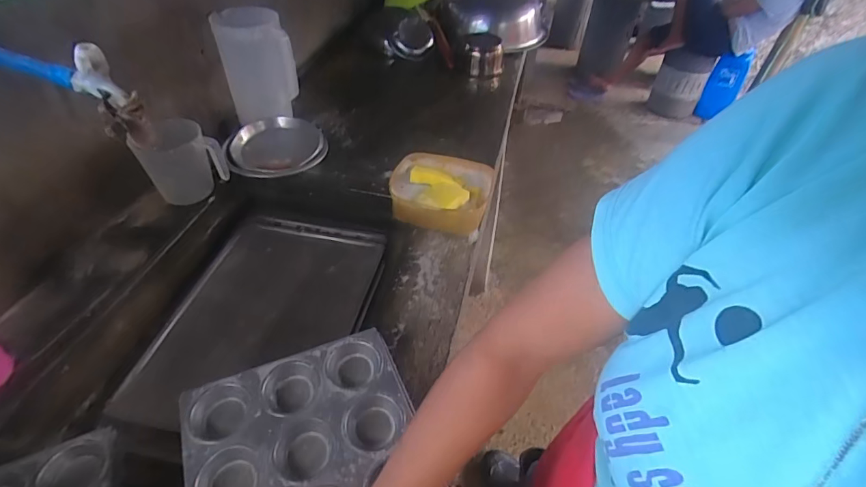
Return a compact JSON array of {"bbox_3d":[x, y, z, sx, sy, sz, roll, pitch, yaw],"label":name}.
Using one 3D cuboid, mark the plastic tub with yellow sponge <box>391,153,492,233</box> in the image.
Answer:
[{"bbox_3d":[0.016,-0.099,0.908,0.203,0.083,0.171,8,44,4],"label":"plastic tub with yellow sponge"}]

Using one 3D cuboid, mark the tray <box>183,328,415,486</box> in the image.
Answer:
[{"bbox_3d":[-0.120,0.256,0.458,0.238,0.036,0.319,-15,47,-18],"label":"tray"}]

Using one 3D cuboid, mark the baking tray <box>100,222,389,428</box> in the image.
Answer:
[{"bbox_3d":[-0.300,0.126,0.827,0.337,0.044,0.505,10,44,6],"label":"baking tray"}]

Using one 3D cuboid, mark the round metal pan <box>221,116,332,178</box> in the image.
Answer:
[{"bbox_3d":[-0.358,-0.221,1.014,0.229,0.044,0.203,-17,47,-20],"label":"round metal pan"}]

